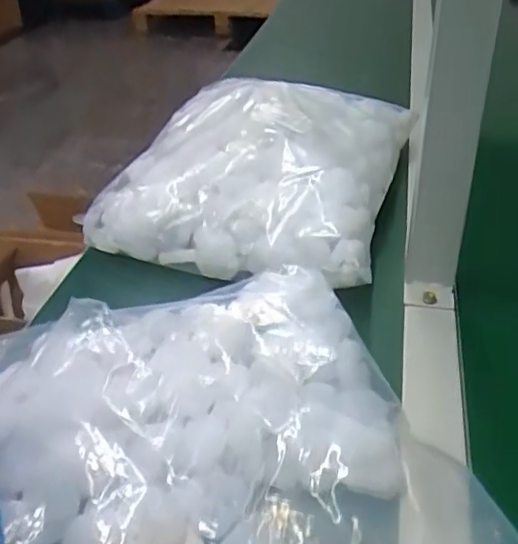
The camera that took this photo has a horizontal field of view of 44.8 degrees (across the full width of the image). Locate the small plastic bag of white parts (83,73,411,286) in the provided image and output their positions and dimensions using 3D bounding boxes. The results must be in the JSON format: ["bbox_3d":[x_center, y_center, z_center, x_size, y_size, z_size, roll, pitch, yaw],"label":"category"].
[{"bbox_3d":[0.002,-0.120,0.640,0.263,0.090,0.314,9,37,14],"label":"small plastic bag of white parts"}]

